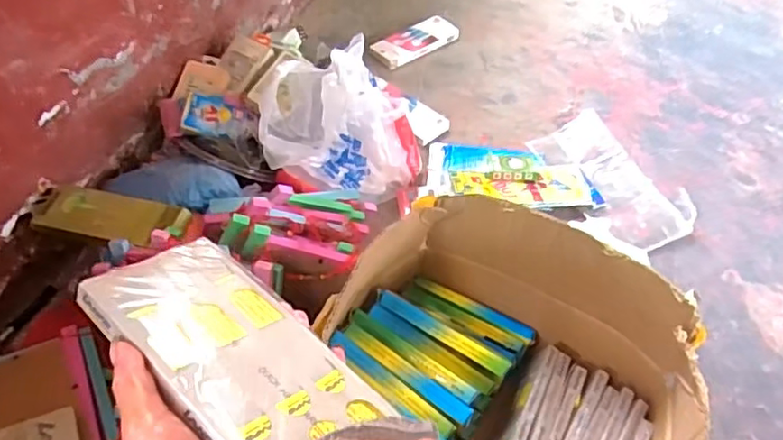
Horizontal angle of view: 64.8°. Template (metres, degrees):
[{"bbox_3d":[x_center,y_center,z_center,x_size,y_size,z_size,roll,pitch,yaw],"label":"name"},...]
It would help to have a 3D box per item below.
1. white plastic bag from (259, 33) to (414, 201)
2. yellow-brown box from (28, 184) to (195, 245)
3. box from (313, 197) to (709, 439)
[{"bbox_3d":[-0.078,-0.141,0.991,0.150,0.298,0.243,36,56,25],"label":"white plastic bag"},{"bbox_3d":[-0.388,-0.001,0.855,0.199,0.021,0.085,12,49,6],"label":"yellow-brown box"},{"bbox_3d":[0.123,0.185,0.720,0.382,0.242,0.305,31,54,22],"label":"box"}]

